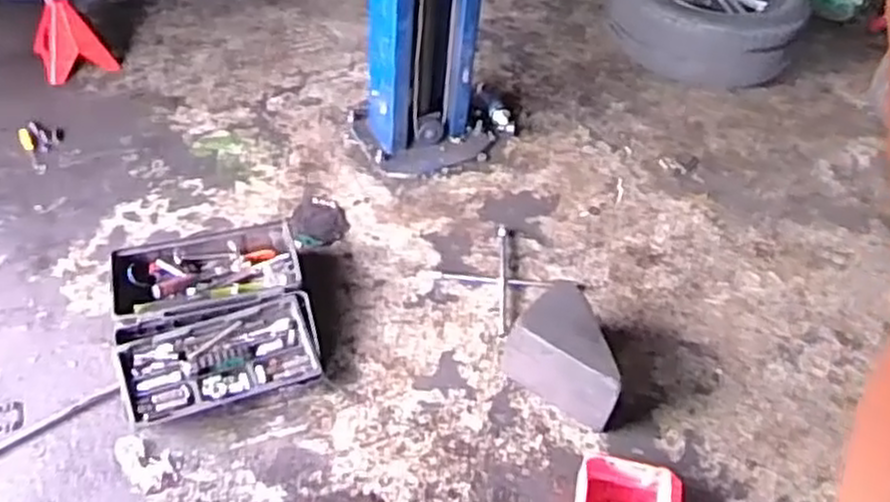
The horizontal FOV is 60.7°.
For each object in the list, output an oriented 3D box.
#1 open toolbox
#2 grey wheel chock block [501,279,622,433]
[{"bbox_3d":[-0.556,0.147,1.852,0.440,0.113,0.527,-10,48,-14],"label":"open toolbox"},{"bbox_3d":[0.282,0.238,1.732,0.285,0.260,0.136,30,51,21],"label":"grey wheel chock block"}]

